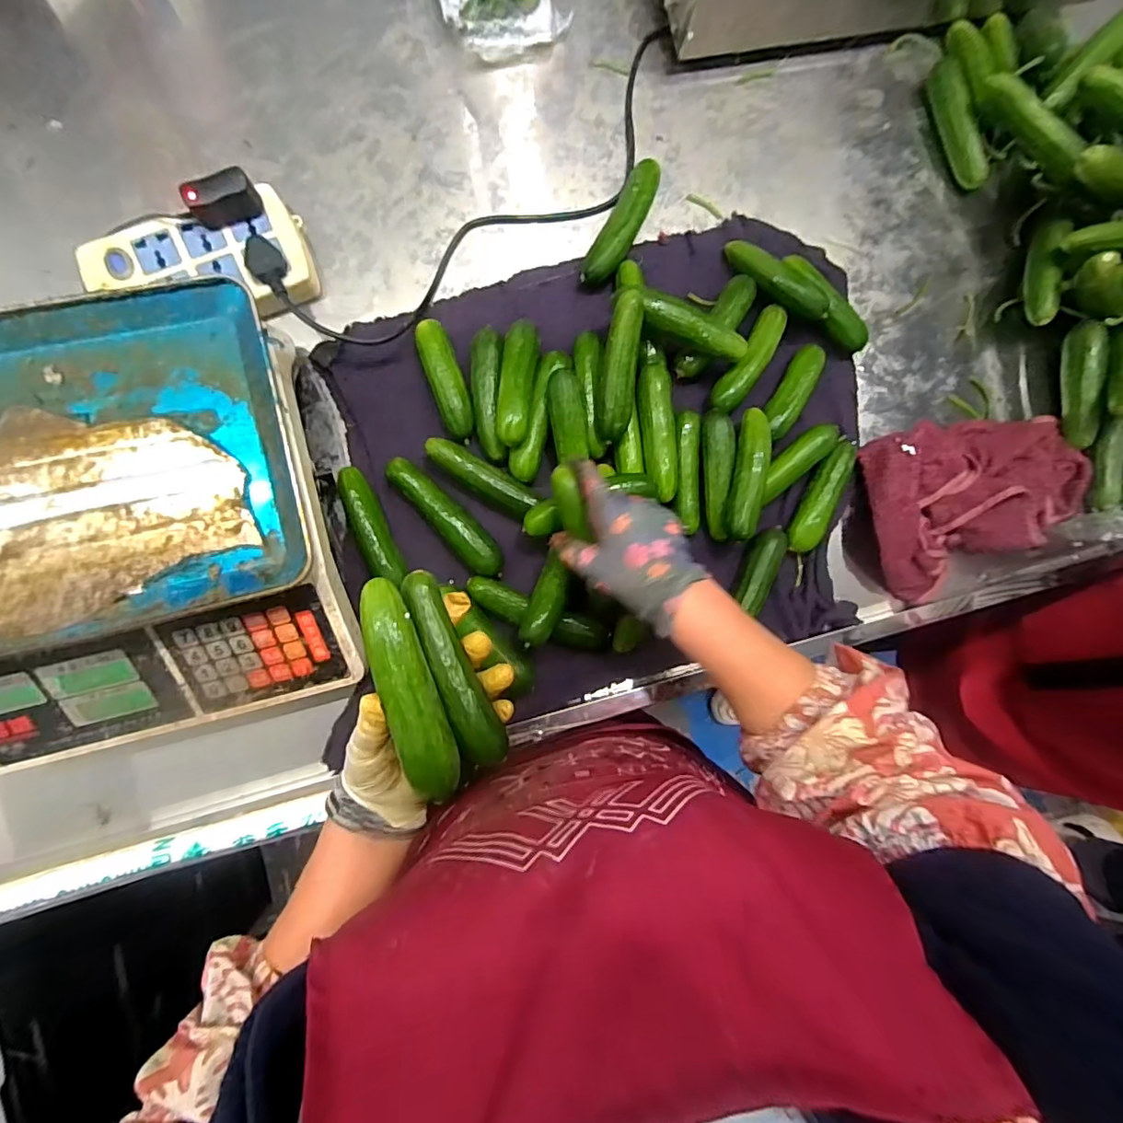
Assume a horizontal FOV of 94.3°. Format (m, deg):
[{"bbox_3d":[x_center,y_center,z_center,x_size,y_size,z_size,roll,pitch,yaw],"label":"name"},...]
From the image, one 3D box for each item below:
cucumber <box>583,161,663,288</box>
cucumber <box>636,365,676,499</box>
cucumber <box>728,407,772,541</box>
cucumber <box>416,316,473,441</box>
[{"bbox_3d":[0.063,-0.335,0.513,0.033,0.031,0.141,26,85,-4],"label":"cucumber"},{"bbox_3d":[0.091,-0.120,0.487,0.029,0.023,0.123,-8,89,-6],"label":"cucumber"},{"bbox_3d":[0.176,-0.082,0.493,0.028,0.032,0.123,13,87,-5],"label":"cucumber"},{"bbox_3d":[-0.108,-0.170,0.493,0.030,0.035,0.110,-19,90,-6],"label":"cucumber"}]

